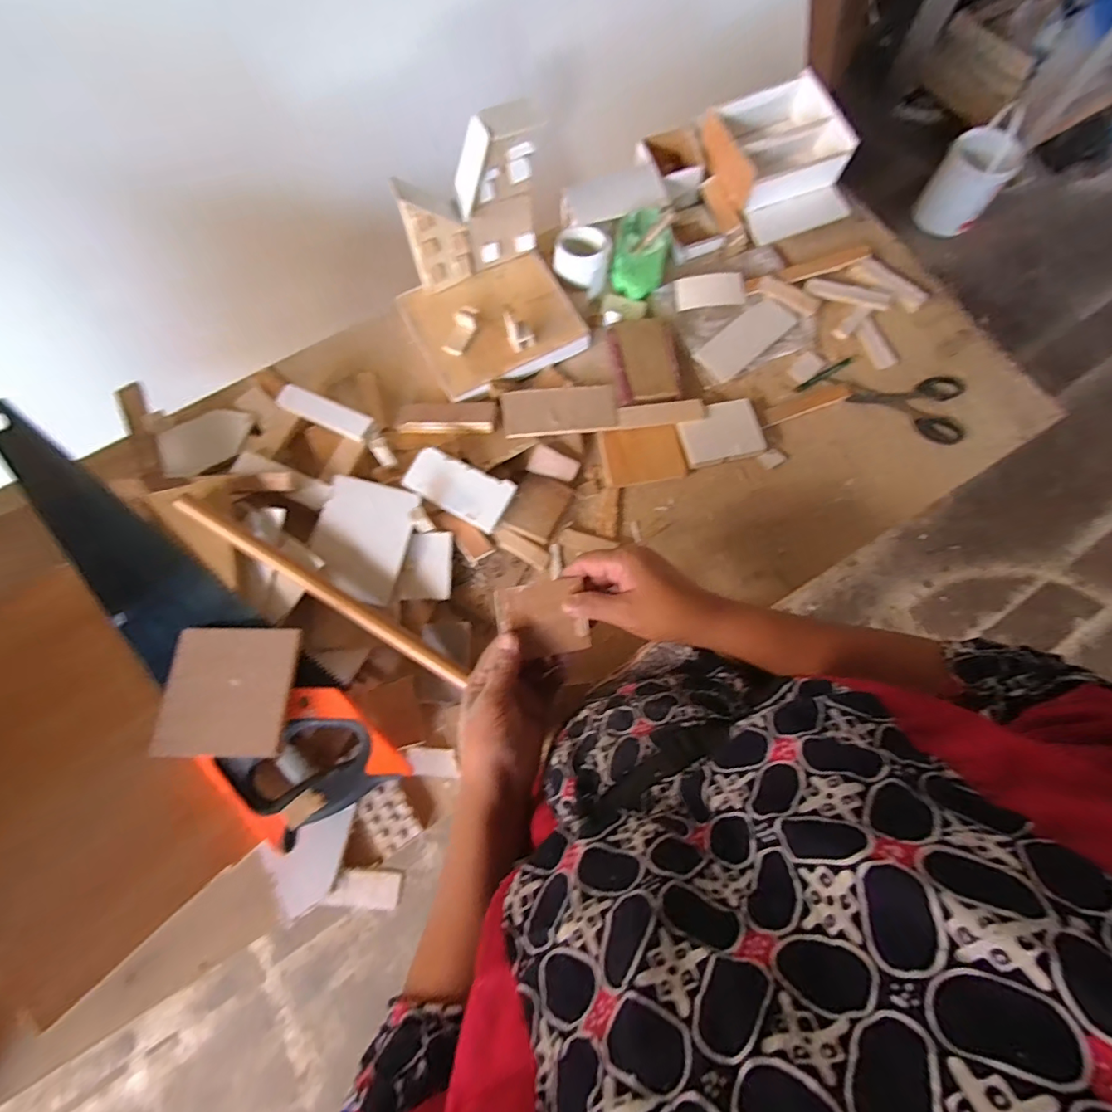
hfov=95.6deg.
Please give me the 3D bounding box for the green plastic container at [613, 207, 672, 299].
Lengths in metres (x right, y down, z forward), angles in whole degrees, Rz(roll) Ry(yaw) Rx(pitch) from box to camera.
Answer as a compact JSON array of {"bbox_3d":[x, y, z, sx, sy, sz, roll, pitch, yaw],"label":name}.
[{"bbox_3d":[0.098,-0.354,0.581,0.058,0.058,0.084,7,75,4],"label":"green plastic container"}]

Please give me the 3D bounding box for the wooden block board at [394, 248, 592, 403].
[{"bbox_3d":[-0.068,-0.266,0.561,0.174,0.023,0.141,-27,75,-6],"label":"wooden block board"}]

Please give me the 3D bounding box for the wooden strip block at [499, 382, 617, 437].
[{"bbox_3d":[0.005,-0.157,0.543,0.121,0.008,0.052,-7,74,0],"label":"wooden strip block"}]

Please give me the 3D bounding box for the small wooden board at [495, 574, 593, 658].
[{"bbox_3d":[-0.011,0.053,0.416,0.071,0.008,0.061,-10,99,-5],"label":"small wooden board"}]

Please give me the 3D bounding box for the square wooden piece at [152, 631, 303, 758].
[{"bbox_3d":[-0.266,0.110,0.412,0.094,0.018,0.099,0,74,2],"label":"square wooden piece"}]

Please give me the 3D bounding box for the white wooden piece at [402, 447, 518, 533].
[{"bbox_3d":[-0.096,-0.069,0.505,0.100,0.006,0.053,30,89,-1],"label":"white wooden piece"}]

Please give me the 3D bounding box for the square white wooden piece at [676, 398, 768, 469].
[{"bbox_3d":[0.177,-0.132,0.544,0.084,0.017,0.062,-11,74,-1],"label":"square white wooden piece"}]

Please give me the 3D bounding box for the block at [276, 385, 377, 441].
[{"bbox_3d":[-0.240,-0.150,0.531,0.111,0.013,0.026,23,76,8],"label":"block"}]

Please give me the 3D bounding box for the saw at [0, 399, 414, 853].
[{"bbox_3d":[-0.345,0.040,0.439,0.499,0.023,0.112,43,71,7],"label":"saw"}]

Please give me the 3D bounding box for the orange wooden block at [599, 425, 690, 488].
[{"bbox_3d":[0.092,-0.108,0.538,0.086,0.010,0.062,-9,74,-1],"label":"orange wooden block"}]

